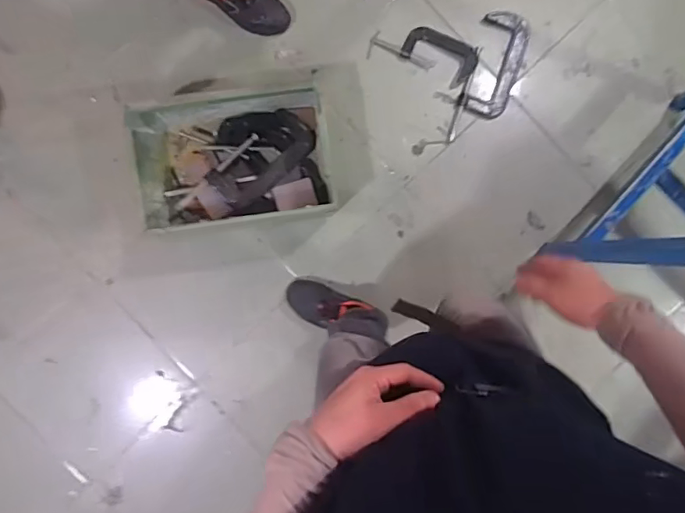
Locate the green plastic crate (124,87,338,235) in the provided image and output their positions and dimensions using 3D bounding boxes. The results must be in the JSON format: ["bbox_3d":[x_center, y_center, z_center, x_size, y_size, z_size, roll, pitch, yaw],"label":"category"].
[{"bbox_3d":[-0.280,-0.240,1.337,0.480,0.228,0.303,-9,96,-4],"label":"green plastic crate"}]

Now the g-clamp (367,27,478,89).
[{"bbox_3d":[0.229,-0.576,1.455,0.299,0.028,0.134,12,94,-6],"label":"g-clamp"}]

